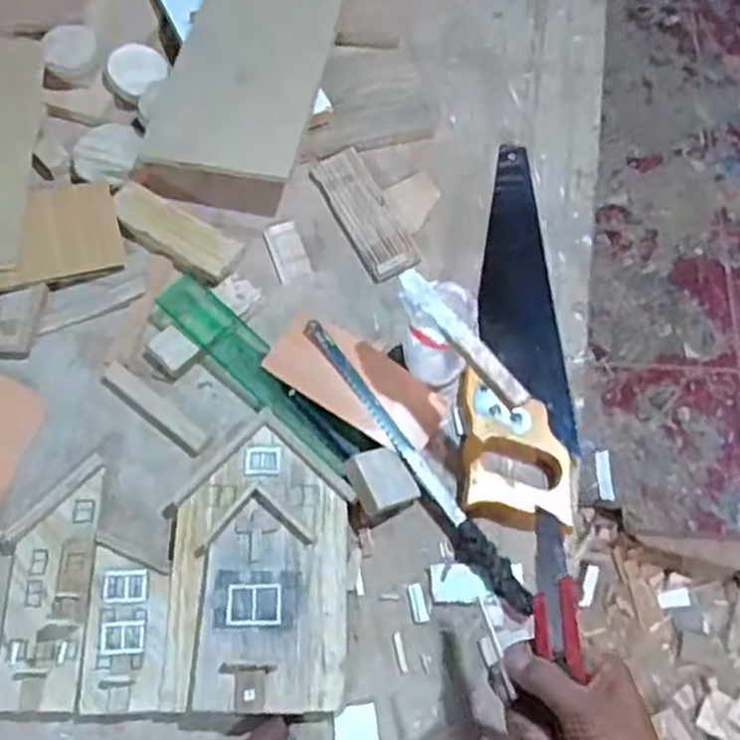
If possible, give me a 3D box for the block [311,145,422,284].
[{"bbox_3d":[-0.006,-0.161,0.780,0.054,0.015,0.160,-25,67,-9],"label":"block"}]

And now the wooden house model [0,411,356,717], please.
[{"bbox_3d":[-0.160,0.155,0.624,0.274,0.029,0.226,-1,66,2],"label":"wooden house model"}]

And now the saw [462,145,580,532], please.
[{"bbox_3d":[0.137,-0.053,0.728,0.099,0.025,0.412,1,66,3],"label":"saw"}]

